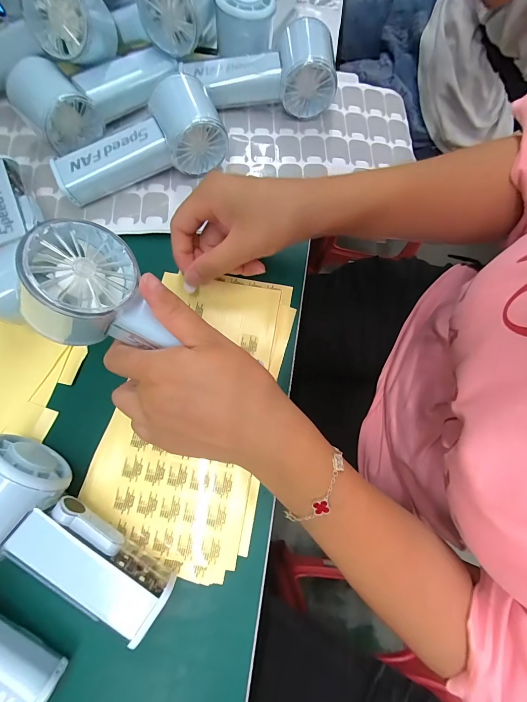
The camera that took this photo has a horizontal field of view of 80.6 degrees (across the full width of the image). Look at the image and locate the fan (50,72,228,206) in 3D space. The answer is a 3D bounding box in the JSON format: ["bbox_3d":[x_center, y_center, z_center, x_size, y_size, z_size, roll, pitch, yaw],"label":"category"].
[{"bbox_3d":[-0.112,-0.185,0.279,0.147,0.056,0.049,-20,75,-7],"label":"fan"}]

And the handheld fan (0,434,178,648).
[{"bbox_3d":[-0.127,0.119,0.198,0.148,0.048,0.062,39,76,-4],"label":"handheld fan"}]

